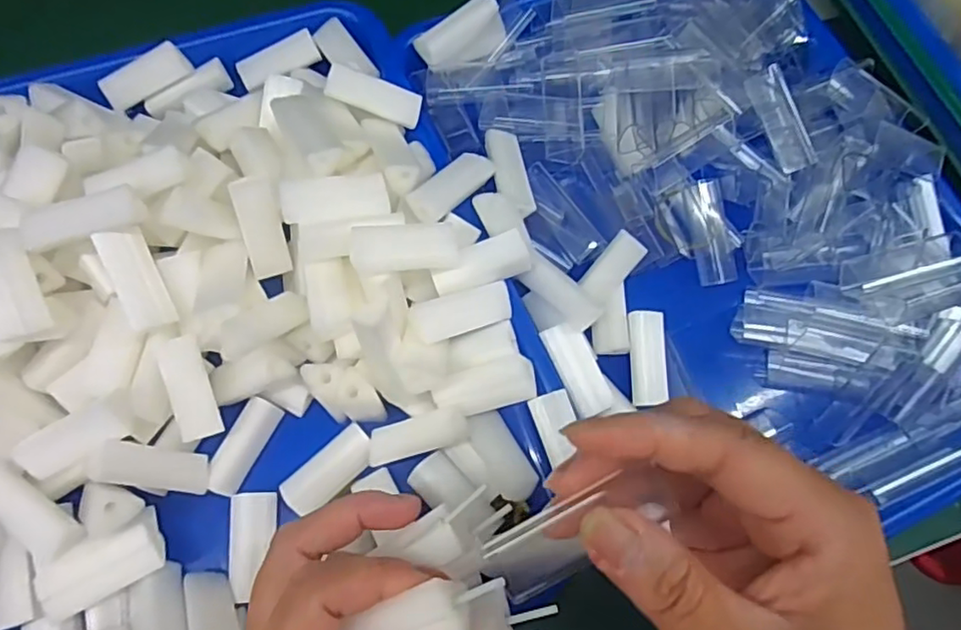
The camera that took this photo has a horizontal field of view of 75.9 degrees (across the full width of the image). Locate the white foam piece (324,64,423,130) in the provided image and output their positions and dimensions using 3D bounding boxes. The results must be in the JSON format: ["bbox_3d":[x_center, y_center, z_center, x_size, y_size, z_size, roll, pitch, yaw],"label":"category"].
[{"bbox_3d":[-0.052,-0.107,0.300,0.046,0.005,0.017,18,71,-13],"label":"white foam piece"}]

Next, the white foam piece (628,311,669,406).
[{"bbox_3d":[0.082,0.021,0.299,0.016,0.010,0.045,-2,84,-3],"label":"white foam piece"}]

